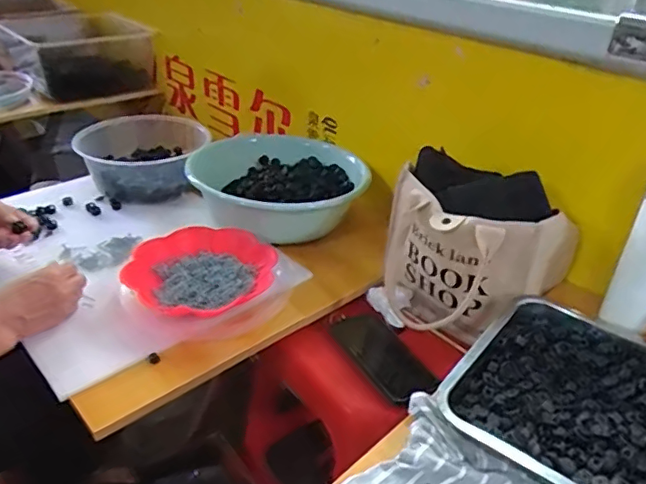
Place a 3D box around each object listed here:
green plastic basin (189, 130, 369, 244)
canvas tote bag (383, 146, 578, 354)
[{"bbox_3d":[-0.081,-0.104,0.990,0.274,0.094,0.274,1,33,-1],"label":"green plastic basin"},{"bbox_3d":[0.195,0.016,0.778,0.188,0.198,0.207,-22,39,-32],"label":"canvas tote bag"}]

